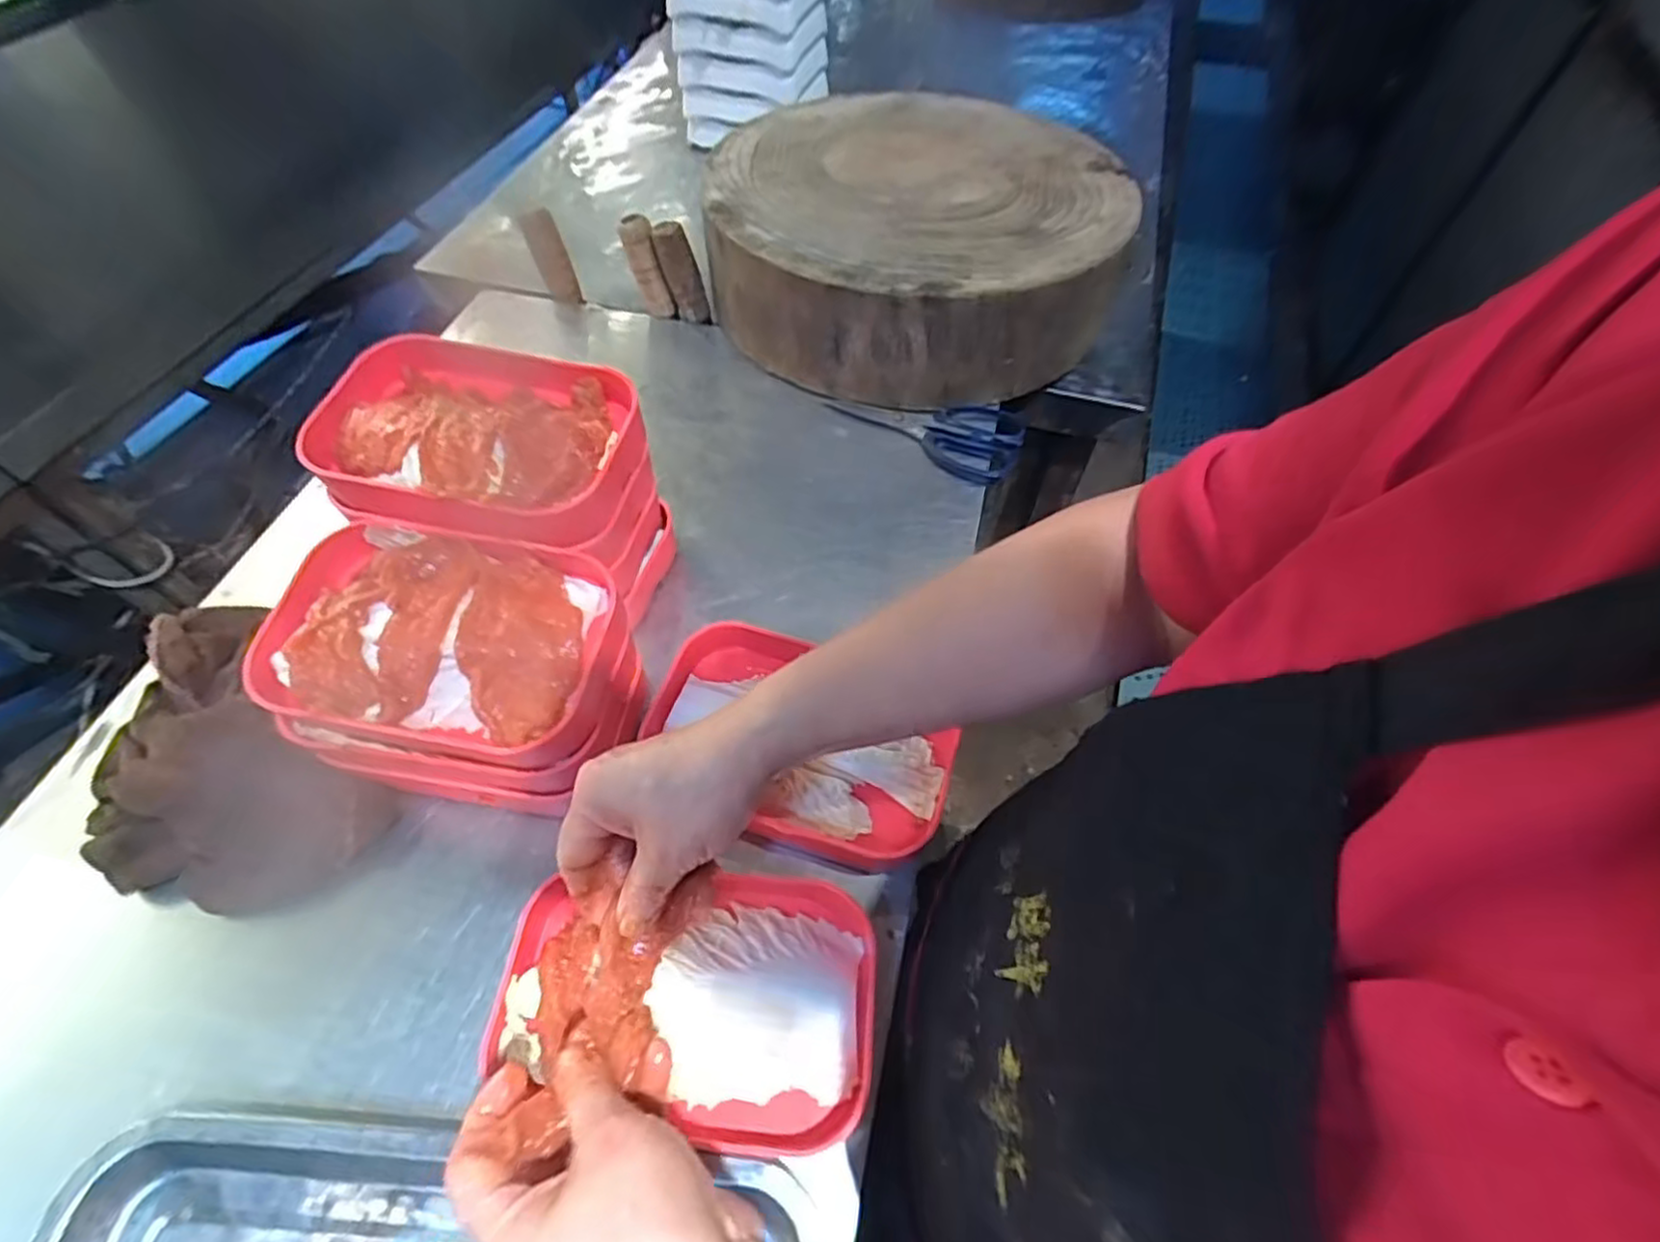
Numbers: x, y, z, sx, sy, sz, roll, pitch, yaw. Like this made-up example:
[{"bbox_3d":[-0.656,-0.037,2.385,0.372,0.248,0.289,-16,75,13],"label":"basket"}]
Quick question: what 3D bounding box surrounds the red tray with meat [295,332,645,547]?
[{"bbox_3d":[-0.214,-0.114,0.439,0.181,0.037,0.124,13,57,8],"label":"red tray with meat"}]

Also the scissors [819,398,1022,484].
[{"bbox_3d":[0.086,-0.178,0.628,0.170,0.016,0.086,26,60,16],"label":"scissors"}]

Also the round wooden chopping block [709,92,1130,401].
[{"bbox_3d":[0.075,-0.348,0.676,0.358,0.130,0.310,-4,56,-3],"label":"round wooden chopping block"}]

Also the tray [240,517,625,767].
[{"bbox_3d":[-0.218,0.010,0.406,0.186,0.043,0.117,9,56,5],"label":"tray"}]

